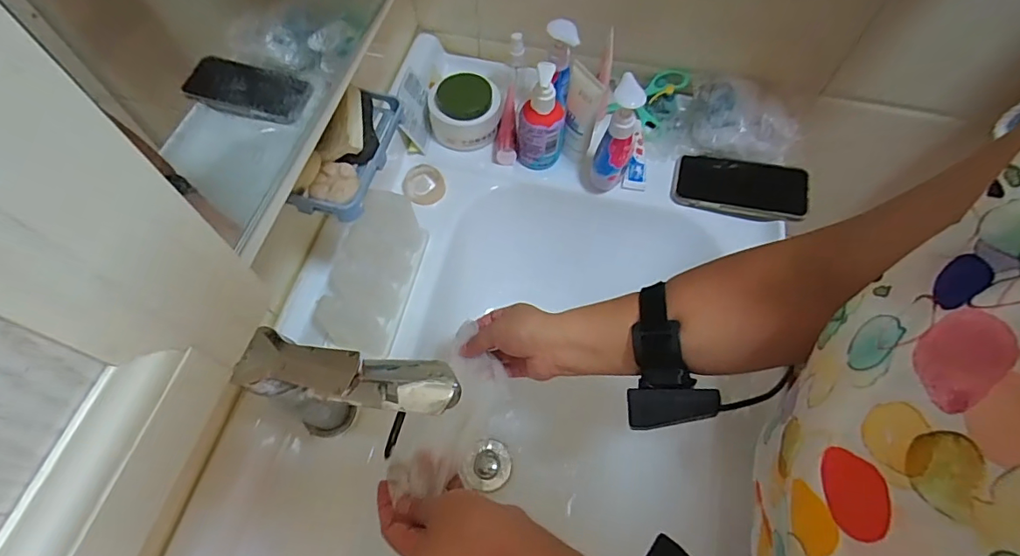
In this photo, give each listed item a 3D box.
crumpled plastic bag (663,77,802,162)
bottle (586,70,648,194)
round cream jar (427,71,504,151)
[{"bbox_3d":[0.278,-0.200,0.634,0.160,0.060,0.096,10,63,4],"label":"crumpled plastic bag"},{"bbox_3d":[0.123,-0.160,0.570,0.043,0.135,0.064,18,64,8],"label":"bottle"},{"bbox_3d":[-0.058,-0.211,0.639,0.090,0.066,0.077,-6,63,-4],"label":"round cream jar"}]

